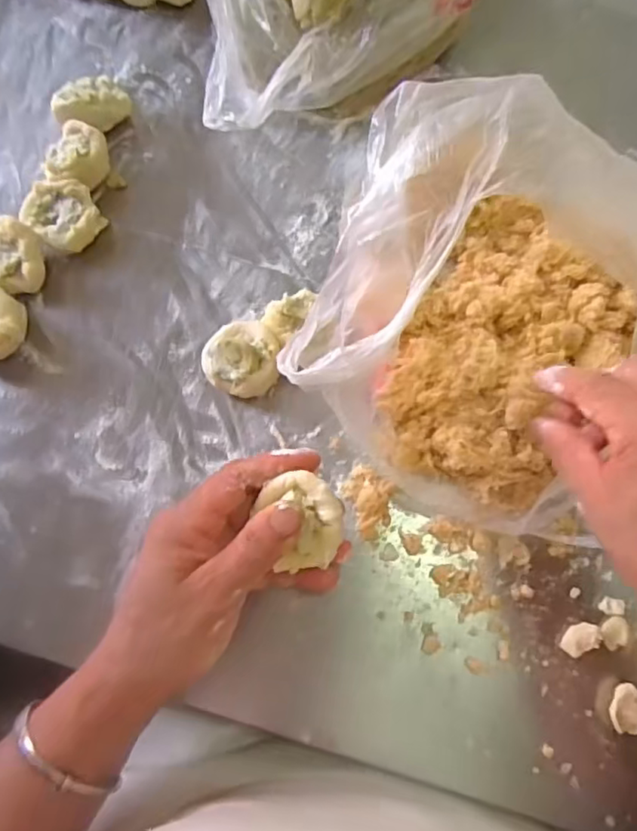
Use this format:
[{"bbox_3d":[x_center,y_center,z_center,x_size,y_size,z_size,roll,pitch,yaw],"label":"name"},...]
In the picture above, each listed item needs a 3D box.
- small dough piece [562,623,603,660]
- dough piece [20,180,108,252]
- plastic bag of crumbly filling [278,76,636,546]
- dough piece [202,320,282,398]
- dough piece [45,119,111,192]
[{"bbox_3d":[0.160,0.135,0.357,0.026,0.011,0.016,-24,76,-7],"label":"small dough piece"},{"bbox_3d":[-0.178,-0.138,0.416,0.046,0.030,0.044,0,74,-1],"label":"dough piece"},{"bbox_3d":[0.108,-0.062,0.343,0.197,0.128,0.199,26,75,6],"label":"plastic bag of crumbly filling"},{"bbox_3d":[-0.051,-0.037,0.395,0.049,0.028,0.047,0,74,-1],"label":"dough piece"},{"bbox_3d":[-0.173,-0.184,0.423,0.035,0.038,0.045,11,74,2],"label":"dough piece"}]

